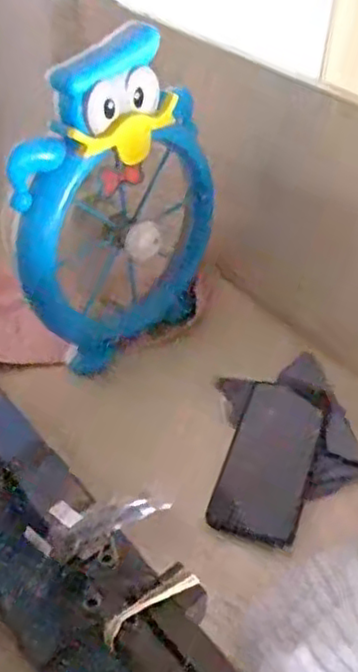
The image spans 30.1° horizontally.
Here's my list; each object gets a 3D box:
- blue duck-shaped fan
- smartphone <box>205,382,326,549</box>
[{"bbox_3d":[-0.050,-0.114,0.631,0.218,0.291,0.064,-31,52,-30],"label":"blue duck-shaped fan"},{"bbox_3d":[0.081,0.110,0.599,0.076,0.009,0.149,9,56,21],"label":"smartphone"}]

